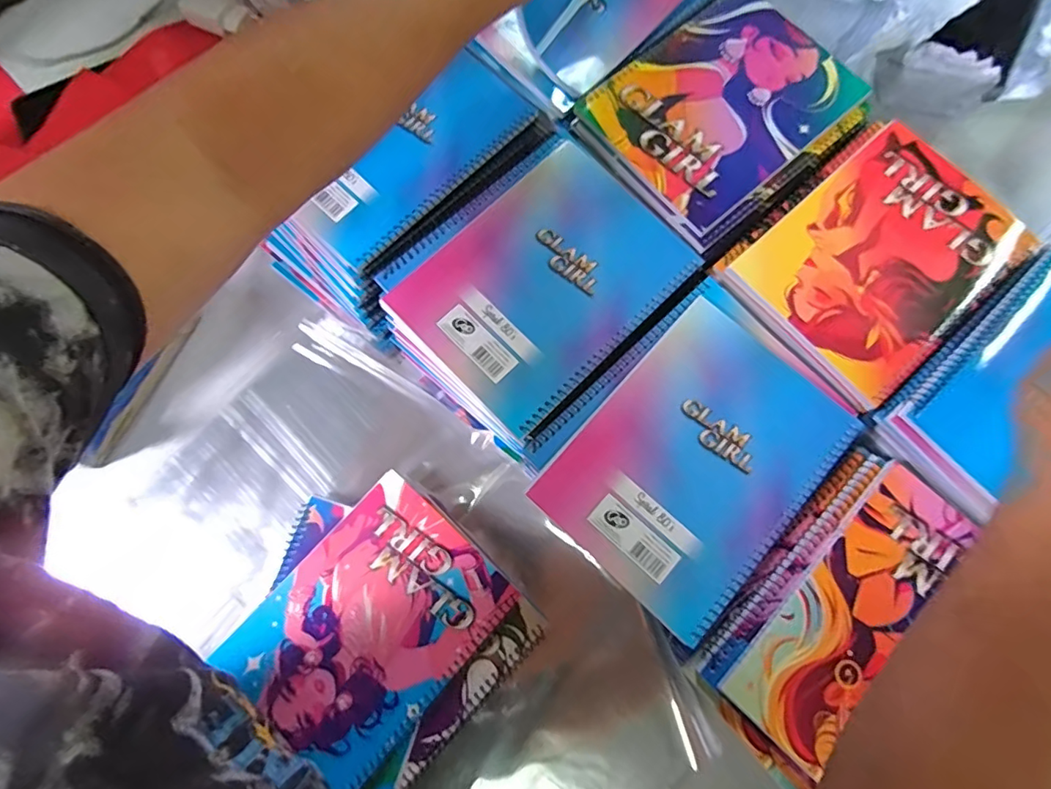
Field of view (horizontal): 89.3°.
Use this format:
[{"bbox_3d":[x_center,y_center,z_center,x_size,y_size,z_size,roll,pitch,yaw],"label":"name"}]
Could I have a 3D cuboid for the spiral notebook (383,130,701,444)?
[{"bbox_3d":[0.014,-0.086,0.398,0.195,0.007,0.146,-44,80,-9],"label":"spiral notebook"}]

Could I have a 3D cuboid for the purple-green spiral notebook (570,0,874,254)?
[{"bbox_3d":[0.158,-0.234,0.430,0.206,0.012,0.168,-42,79,-9],"label":"purple-green spiral notebook"}]

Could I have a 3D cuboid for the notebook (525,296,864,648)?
[{"bbox_3d":[0.120,0.044,0.367,0.147,0.007,0.197,42,80,10],"label":"notebook"}]

